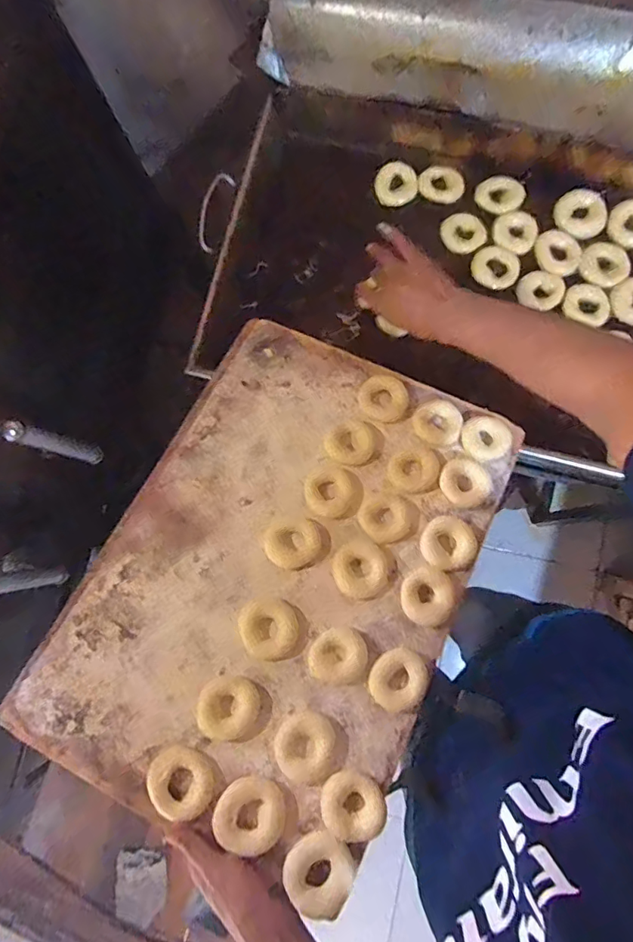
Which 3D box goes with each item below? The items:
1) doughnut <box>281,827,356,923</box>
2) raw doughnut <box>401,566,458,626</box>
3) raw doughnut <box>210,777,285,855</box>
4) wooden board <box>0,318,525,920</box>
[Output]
[{"bbox_3d":[0.005,0.411,0.519,0.069,0.013,0.067,-1,71,2],"label":"doughnut"},{"bbox_3d":[0.135,0.151,0.610,0.065,0.015,0.065,-32,73,-9],"label":"raw doughnut"},{"bbox_3d":[-0.069,0.364,0.535,0.069,0.014,0.070,-1,71,2],"label":"raw doughnut"},{"bbox_3d":[-0.041,0.110,0.629,0.425,0.020,0.594,24,73,10],"label":"wooden board"}]

